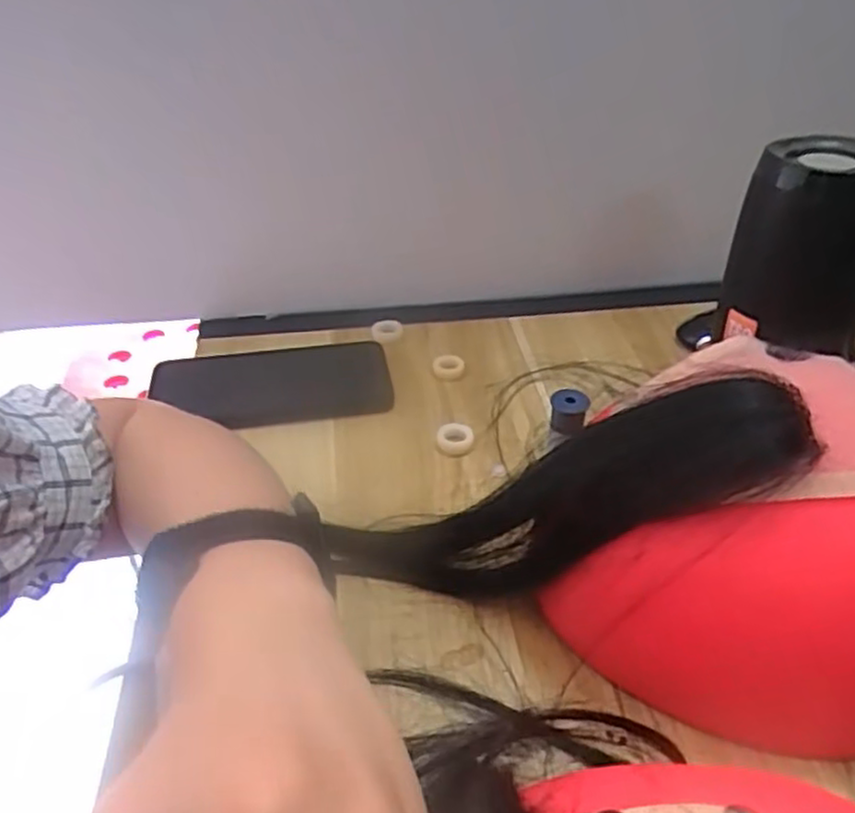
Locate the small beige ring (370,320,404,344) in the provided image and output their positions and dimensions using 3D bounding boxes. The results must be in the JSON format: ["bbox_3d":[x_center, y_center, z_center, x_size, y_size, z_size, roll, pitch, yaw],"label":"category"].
[{"bbox_3d":[-0.031,-0.058,0.544,0.024,0.008,0.022,-1,38,1],"label":"small beige ring"}]

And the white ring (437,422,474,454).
[{"bbox_3d":[0.017,0.020,0.444,0.023,0.009,0.020,1,38,3],"label":"white ring"}]

